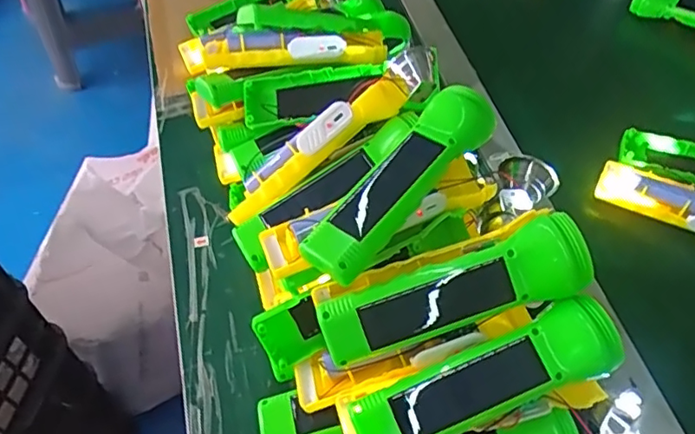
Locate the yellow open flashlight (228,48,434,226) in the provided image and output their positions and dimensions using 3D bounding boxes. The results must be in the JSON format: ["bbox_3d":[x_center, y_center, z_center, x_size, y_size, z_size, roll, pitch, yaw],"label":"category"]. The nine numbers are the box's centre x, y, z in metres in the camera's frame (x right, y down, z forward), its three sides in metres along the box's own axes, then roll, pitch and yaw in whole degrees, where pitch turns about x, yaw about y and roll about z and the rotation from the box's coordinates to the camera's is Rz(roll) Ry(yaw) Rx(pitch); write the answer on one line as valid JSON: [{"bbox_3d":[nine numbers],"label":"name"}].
[{"bbox_3d":[-0.016,-0.063,0.441,0.188,0.034,0.039,-37,58,7],"label":"yellow open flashlight"}]

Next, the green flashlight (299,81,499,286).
[{"bbox_3d":[0.036,-0.028,0.380,0.045,0.031,0.162,37,61,22],"label":"green flashlight"}]

